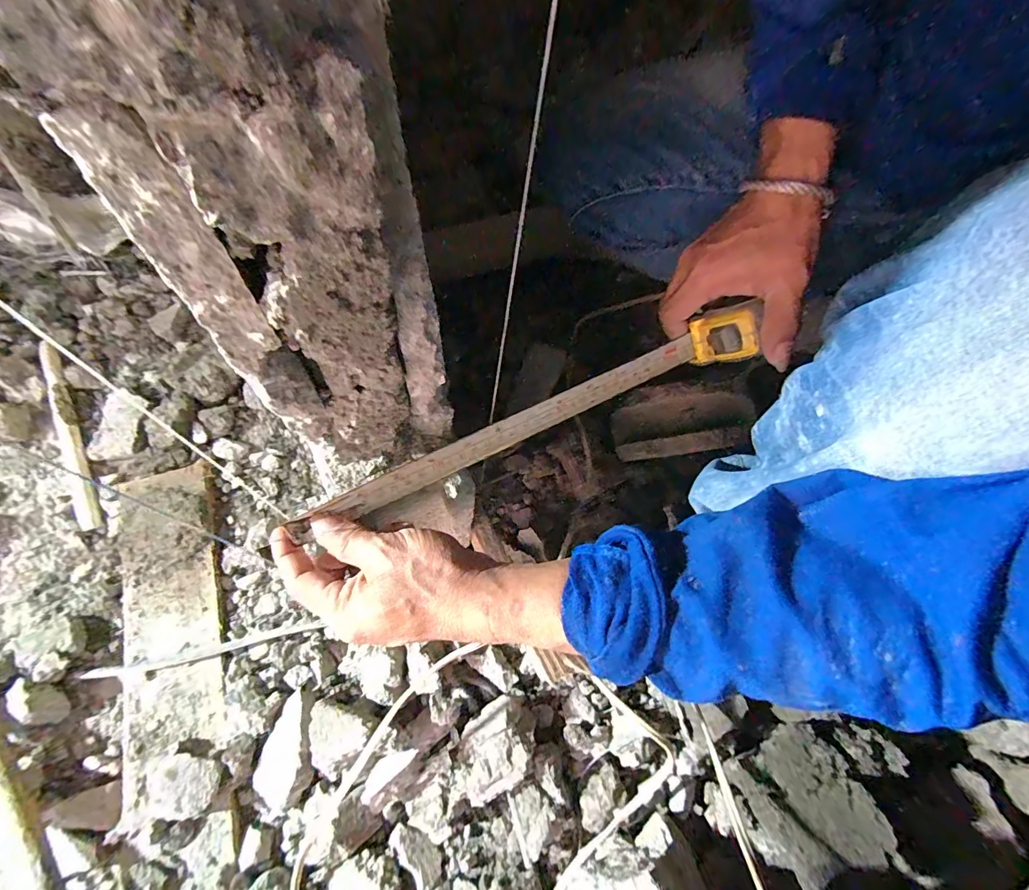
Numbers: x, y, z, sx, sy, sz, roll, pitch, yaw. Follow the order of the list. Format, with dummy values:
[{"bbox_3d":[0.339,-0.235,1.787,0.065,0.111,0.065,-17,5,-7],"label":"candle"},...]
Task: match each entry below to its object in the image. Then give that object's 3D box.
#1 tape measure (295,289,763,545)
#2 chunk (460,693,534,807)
[{"bbox_3d":[0.019,-0.015,0.313,0.333,0.050,0.044,-25,69,-10],"label":"tape measure"},{"bbox_3d":[-0.018,0.313,0.472,0.087,0.052,0.076,-21,70,-16],"label":"chunk"}]

